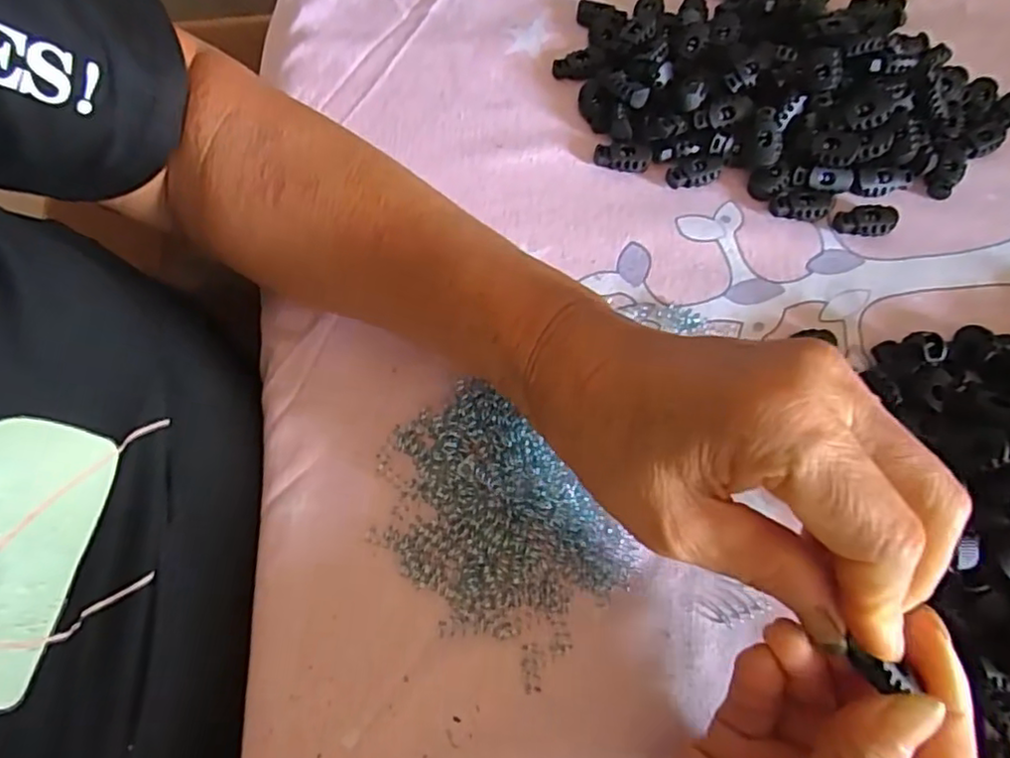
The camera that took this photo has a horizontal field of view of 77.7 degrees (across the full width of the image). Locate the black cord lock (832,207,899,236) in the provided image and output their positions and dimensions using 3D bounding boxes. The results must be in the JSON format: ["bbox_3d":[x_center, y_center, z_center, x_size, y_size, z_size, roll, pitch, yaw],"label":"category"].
[{"bbox_3d":[0.180,-0.079,0.313,0.030,0.007,0.015,4,70,2],"label":"black cord lock"}]

